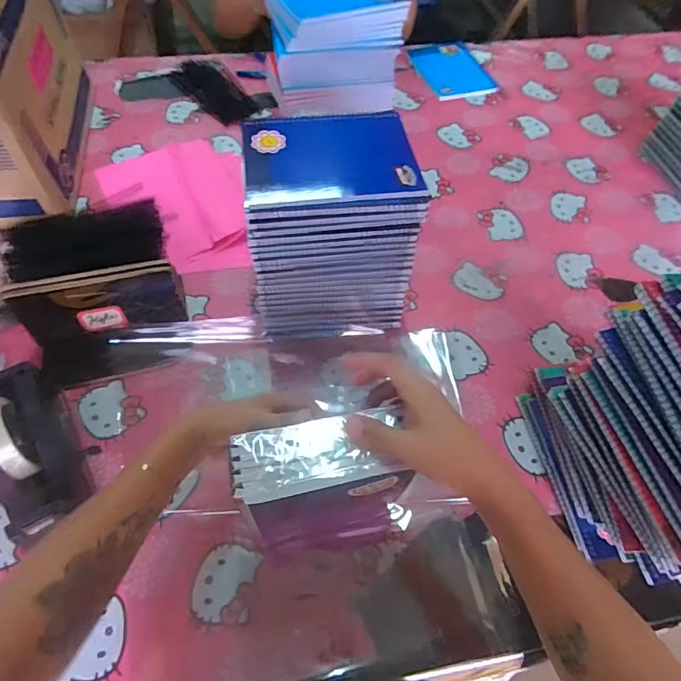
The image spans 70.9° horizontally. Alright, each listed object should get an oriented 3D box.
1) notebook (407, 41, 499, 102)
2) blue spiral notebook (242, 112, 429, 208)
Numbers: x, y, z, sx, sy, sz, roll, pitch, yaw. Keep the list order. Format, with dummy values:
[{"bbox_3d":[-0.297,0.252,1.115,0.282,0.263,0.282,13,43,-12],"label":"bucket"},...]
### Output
[{"bbox_3d":[0.256,-0.625,1.107,0.152,0.015,0.232,-13,60,-10],"label":"notebook"},{"bbox_3d":[-0.012,-0.209,0.549,0.194,0.015,0.145,-5,59,-6],"label":"blue spiral notebook"}]

